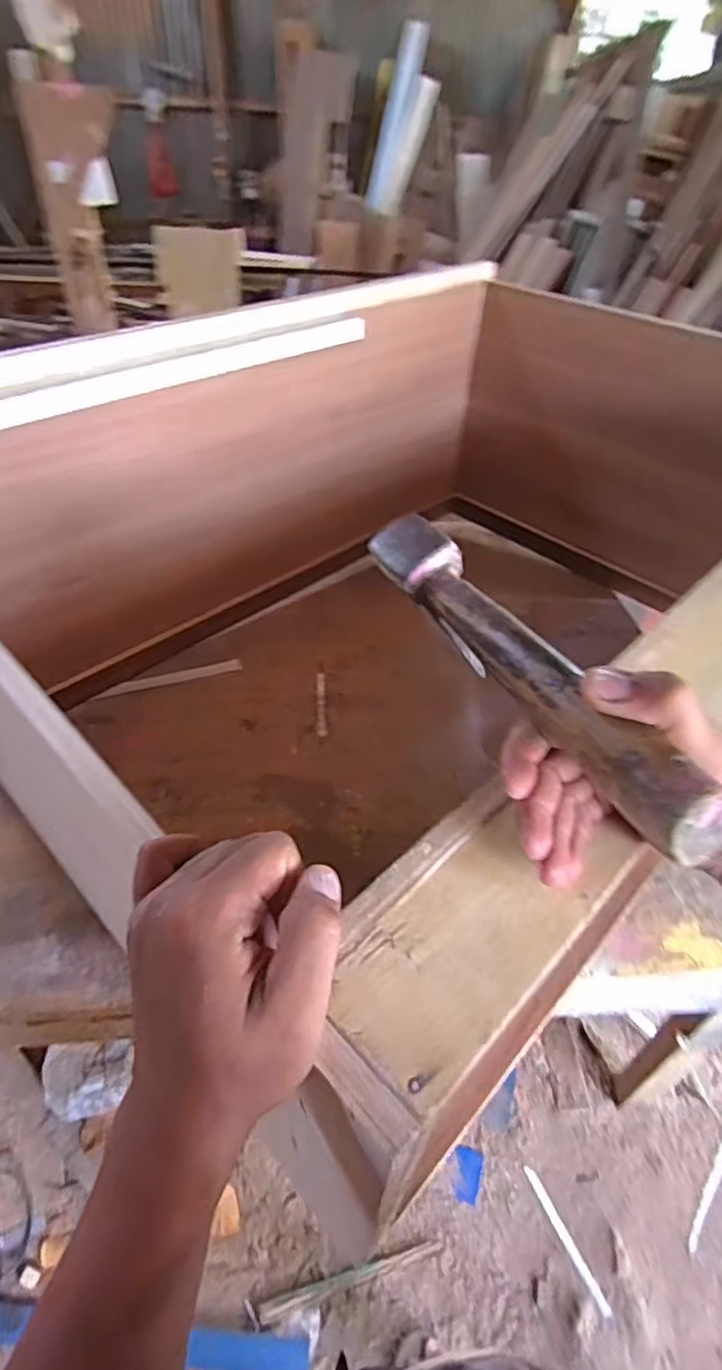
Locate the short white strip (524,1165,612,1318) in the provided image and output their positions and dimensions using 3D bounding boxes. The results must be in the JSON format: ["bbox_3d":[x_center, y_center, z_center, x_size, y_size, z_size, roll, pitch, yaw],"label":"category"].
[{"bbox_3d":[0.379,1.022,1.185,0.018,0.009,0.231,-17,45,-21],"label":"short white strip"}]

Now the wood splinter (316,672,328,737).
[{"bbox_3d":[-0.071,0.033,1.138,0.017,0.004,0.159,-4,43,-2],"label":"wood splinter"}]

